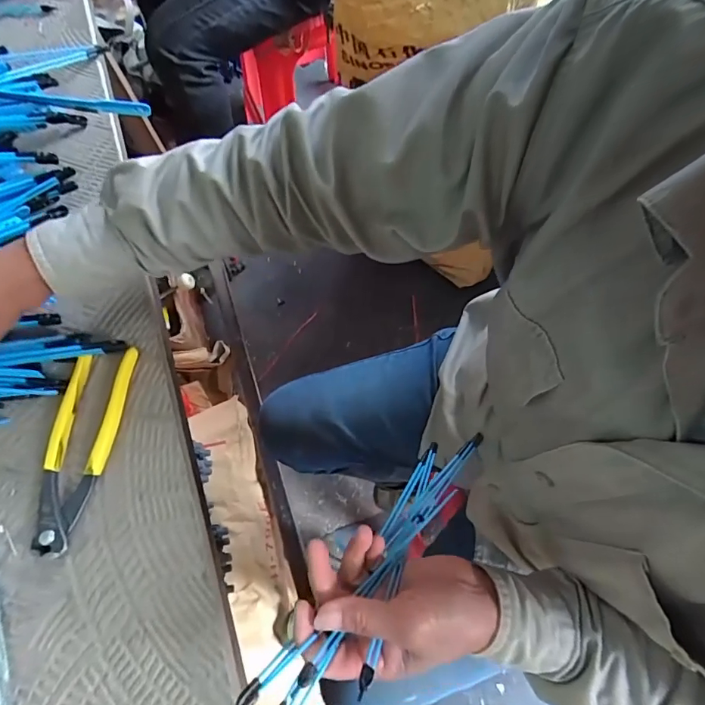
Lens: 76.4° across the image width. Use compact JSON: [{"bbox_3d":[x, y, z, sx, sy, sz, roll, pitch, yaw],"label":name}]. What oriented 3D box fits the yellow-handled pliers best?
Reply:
[{"bbox_3d":[-0.222,0.073,0.362,0.052,0.013,0.161,7,70,4],"label":"yellow-handled pliers"}]

